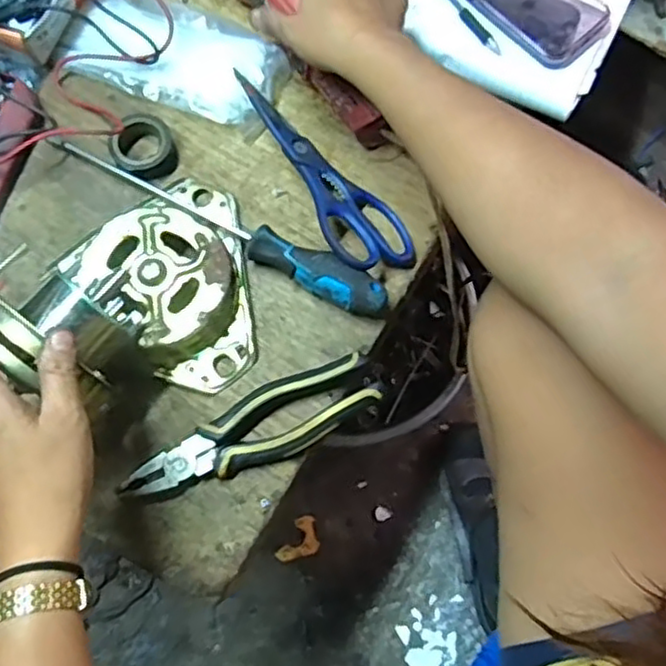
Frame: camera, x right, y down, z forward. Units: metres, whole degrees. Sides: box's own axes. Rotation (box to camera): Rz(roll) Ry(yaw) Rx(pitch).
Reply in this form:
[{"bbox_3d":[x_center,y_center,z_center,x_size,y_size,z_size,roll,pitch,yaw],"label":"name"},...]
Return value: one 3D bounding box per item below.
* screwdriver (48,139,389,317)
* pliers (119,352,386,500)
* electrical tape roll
[{"bbox_3d":[-0.086,-0.095,0.542,0.291,0.032,0.035,31,76,6],"label":"screwdriver"},{"bbox_3d":[-0.057,0.070,0.501,0.189,0.026,0.053,-25,77,-8],"label":"pliers"},{"bbox_3d":[-0.154,-0.152,0.559,0.049,0.019,0.047,1,74,-2],"label":"electrical tape roll"}]

